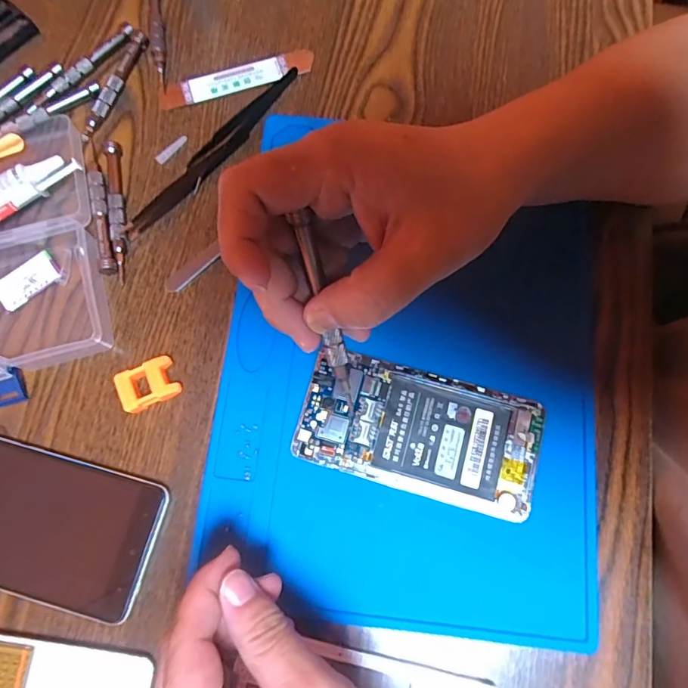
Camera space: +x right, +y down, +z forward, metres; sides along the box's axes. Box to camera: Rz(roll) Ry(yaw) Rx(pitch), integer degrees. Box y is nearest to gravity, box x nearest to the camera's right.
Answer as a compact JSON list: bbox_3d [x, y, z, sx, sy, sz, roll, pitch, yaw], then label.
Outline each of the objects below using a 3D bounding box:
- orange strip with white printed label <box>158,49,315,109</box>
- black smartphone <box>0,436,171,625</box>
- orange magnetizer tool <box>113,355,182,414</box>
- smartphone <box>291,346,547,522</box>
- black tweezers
[{"bbox_3d":[-0.080,-0.198,0.353,0.117,0.004,0.021,-17,77,-4],"label":"orange strip with white printed label"},{"bbox_3d":[-0.183,0.101,0.275,0.148,0.010,0.075,15,77,4],"label":"black smartphone"},{"bbox_3d":[-0.120,0.025,0.292,0.034,0.013,0.027,-24,77,-6],"label":"orange magnetizer tool"},{"bbox_3d":[0.046,0.052,0.285,0.140,0.010,0.071,16,77,4],"label":"smartphone"},{"bbox_3d":[-0.090,-0.137,0.336,0.020,0.006,0.168,40,80,9],"label":"black tweezers"}]

